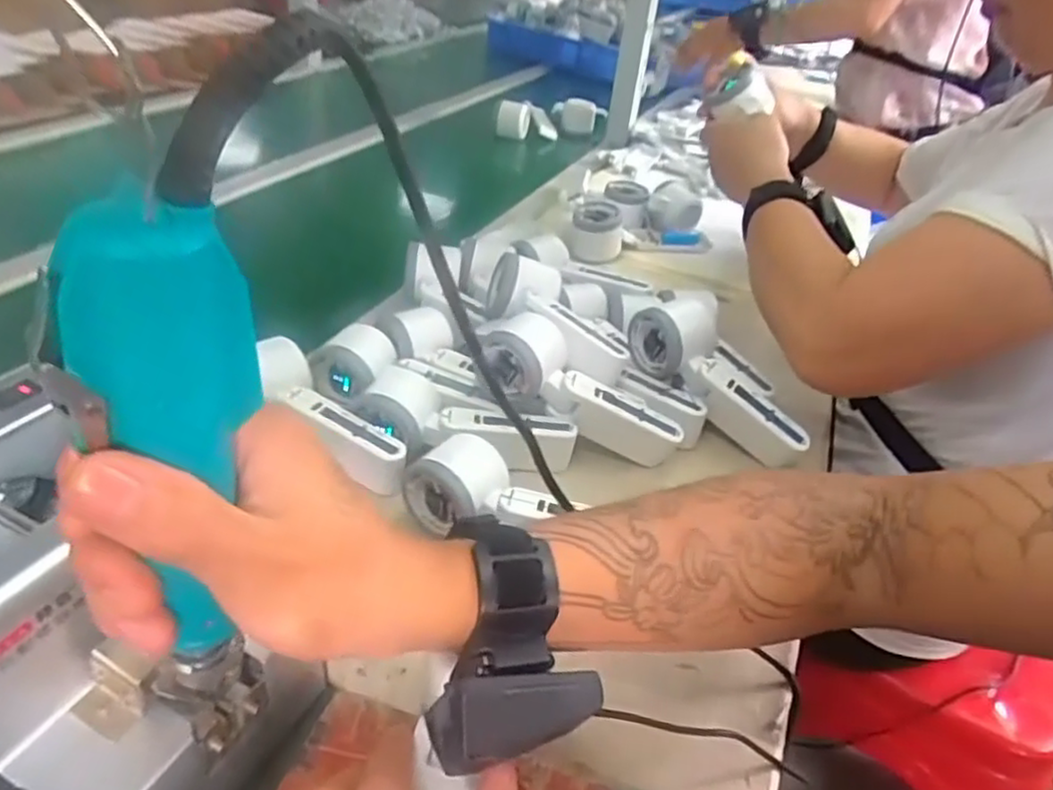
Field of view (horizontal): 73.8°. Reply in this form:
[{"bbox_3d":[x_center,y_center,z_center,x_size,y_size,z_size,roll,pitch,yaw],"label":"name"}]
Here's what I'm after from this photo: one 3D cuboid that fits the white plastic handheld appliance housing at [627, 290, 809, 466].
[{"bbox_3d":[0.166,-0.015,0.594,0.169,0.067,0.070,49,48,12],"label":"white plastic handheld appliance housing"}]

